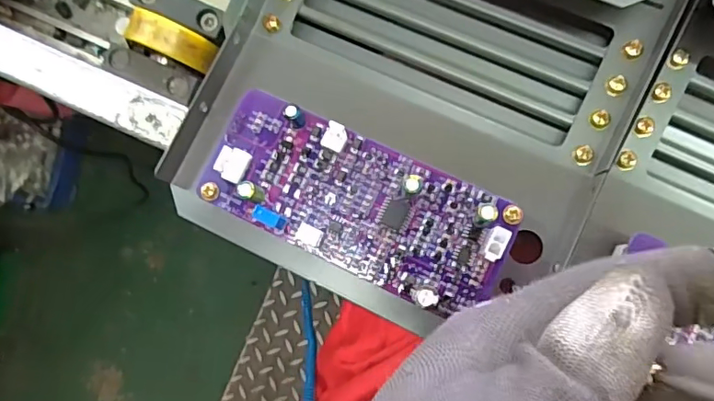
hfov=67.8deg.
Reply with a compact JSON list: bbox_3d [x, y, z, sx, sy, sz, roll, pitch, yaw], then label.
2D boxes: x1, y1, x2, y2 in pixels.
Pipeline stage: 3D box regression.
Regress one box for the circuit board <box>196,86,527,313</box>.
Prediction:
[{"bbox_3d":[-0.001,0.000,0.191,0.110,0.019,0.046,25,93,6],"label":"circuit board"}]

